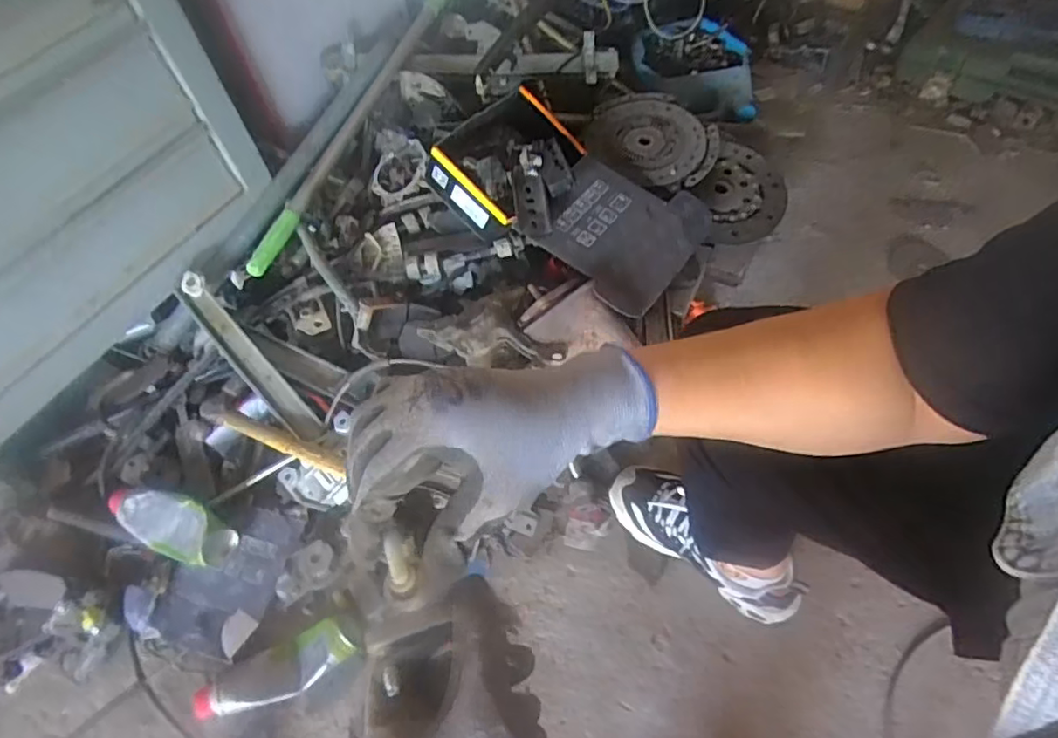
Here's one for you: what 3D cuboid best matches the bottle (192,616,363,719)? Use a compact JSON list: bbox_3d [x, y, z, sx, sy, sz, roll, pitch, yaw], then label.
[{"bbox_3d":[-0.320,0.390,0.796,0.212,0.053,0.074,-28,58,-12],"label":"bottle"}]

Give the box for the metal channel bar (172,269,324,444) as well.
[{"bbox_3d":[-0.429,-0.016,0.942,0.043,0.031,0.338,-40,80,-23],"label":"metal channel bar"}]

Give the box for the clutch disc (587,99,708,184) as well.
[{"bbox_3d":[0.206,-0.402,1.071,0.193,0.016,0.197,3,67,-6],"label":"clutch disc"}]

